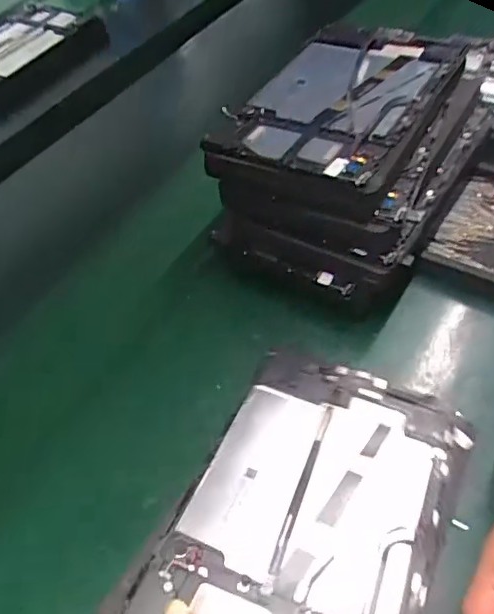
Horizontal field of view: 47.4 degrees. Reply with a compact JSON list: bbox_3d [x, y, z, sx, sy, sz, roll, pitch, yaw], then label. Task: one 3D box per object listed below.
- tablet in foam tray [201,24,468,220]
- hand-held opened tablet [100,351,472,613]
[{"bbox_3d":[0.088,-0.177,0.497,0.161,0.042,0.232,24,57,22],"label":"tablet in foam tray"},{"bbox_3d":[0.042,0.125,0.350,0.155,0.009,0.239,21,43,17],"label":"hand-held opened tablet"}]

